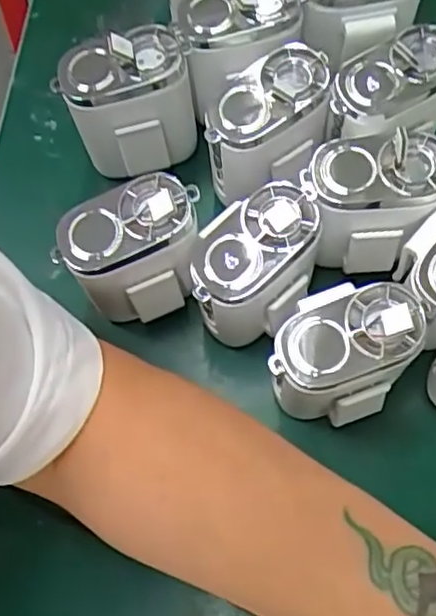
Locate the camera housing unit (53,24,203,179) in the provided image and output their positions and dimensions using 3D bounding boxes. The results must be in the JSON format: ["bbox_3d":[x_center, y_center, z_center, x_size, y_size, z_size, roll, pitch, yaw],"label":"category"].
[{"bbox_3d":[-0.048,-0.114,0.372,0.068,0.082,0.043,-12,70,-1],"label":"camera housing unit"}]

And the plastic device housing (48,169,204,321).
[{"bbox_3d":[-0.040,-0.027,0.340,0.068,0.069,0.045,-31,71,-8],"label":"plastic device housing"}]

